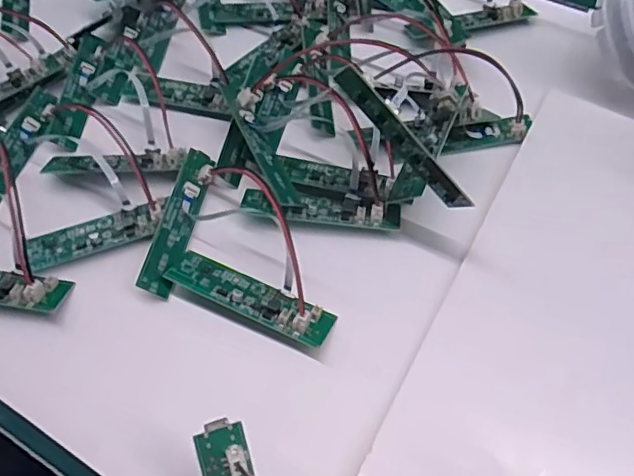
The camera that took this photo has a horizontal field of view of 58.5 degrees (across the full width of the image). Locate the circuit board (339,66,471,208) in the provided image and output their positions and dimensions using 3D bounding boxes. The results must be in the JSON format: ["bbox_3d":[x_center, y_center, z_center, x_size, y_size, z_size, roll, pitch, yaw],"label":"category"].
[{"bbox_3d":[0.039,-0.043,0.250,0.081,0.014,0.005,46,66,-13],"label":"circuit board"}]

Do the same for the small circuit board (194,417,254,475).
[{"bbox_3d":[-0.031,0.080,0.196,0.017,0.006,0.031,-13,84,-15],"label":"small circuit board"}]

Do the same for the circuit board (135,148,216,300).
[{"bbox_3d":[-0.070,-0.009,0.290,0.019,0.006,0.081,33,58,-27],"label":"circuit board"}]

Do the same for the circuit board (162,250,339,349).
[{"bbox_3d":[-0.032,0.026,0.266,0.082,0.015,0.021,22,62,15],"label":"circuit board"}]

